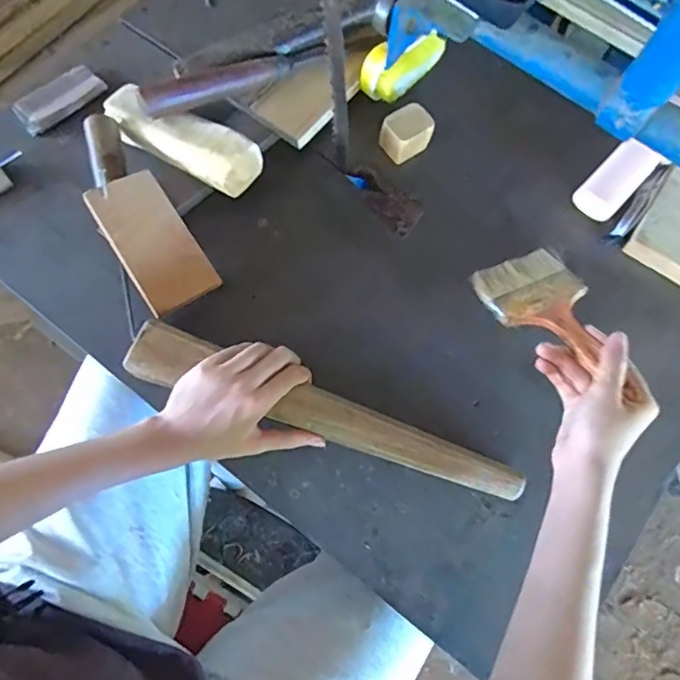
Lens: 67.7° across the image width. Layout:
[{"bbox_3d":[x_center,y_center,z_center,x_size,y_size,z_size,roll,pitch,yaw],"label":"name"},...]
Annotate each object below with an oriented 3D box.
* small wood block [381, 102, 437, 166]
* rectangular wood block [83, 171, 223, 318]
[{"bbox_3d":[0.073,-0.227,0.557,0.053,0.038,0.042,-32,77,-11],"label":"small wood block"},{"bbox_3d":[-0.175,-0.092,0.476,0.069,0.013,0.128,-33,97,-17],"label":"rectangular wood block"}]

